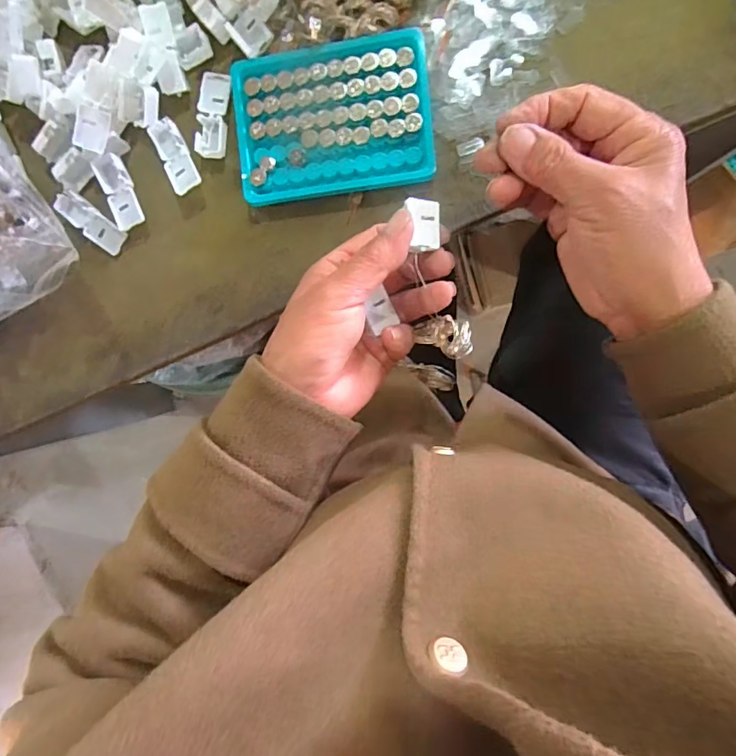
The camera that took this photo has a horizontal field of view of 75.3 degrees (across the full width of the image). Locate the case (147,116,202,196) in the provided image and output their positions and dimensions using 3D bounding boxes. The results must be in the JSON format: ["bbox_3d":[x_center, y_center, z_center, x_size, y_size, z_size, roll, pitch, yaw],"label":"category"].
[{"bbox_3d":[-0.134,-0.153,0.334,0.020,0.016,0.052,-29,91,8],"label":"case"}]

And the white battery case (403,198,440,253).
[{"bbox_3d":[0.029,-0.082,0.258,0.019,0.008,0.027,-3,87,-18],"label":"white battery case"}]

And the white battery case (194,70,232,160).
[{"bbox_3d":[-0.106,-0.181,0.328,0.021,0.006,0.058,8,95,6],"label":"white battery case"}]

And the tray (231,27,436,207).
[{"bbox_3d":[-0.023,-0.171,0.318,0.128,0.015,0.091,-7,94,7],"label":"tray"}]

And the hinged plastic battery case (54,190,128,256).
[{"bbox_3d":[-0.202,-0.113,0.346,0.053,0.011,0.021,38,98,3],"label":"hinged plastic battery case"}]

